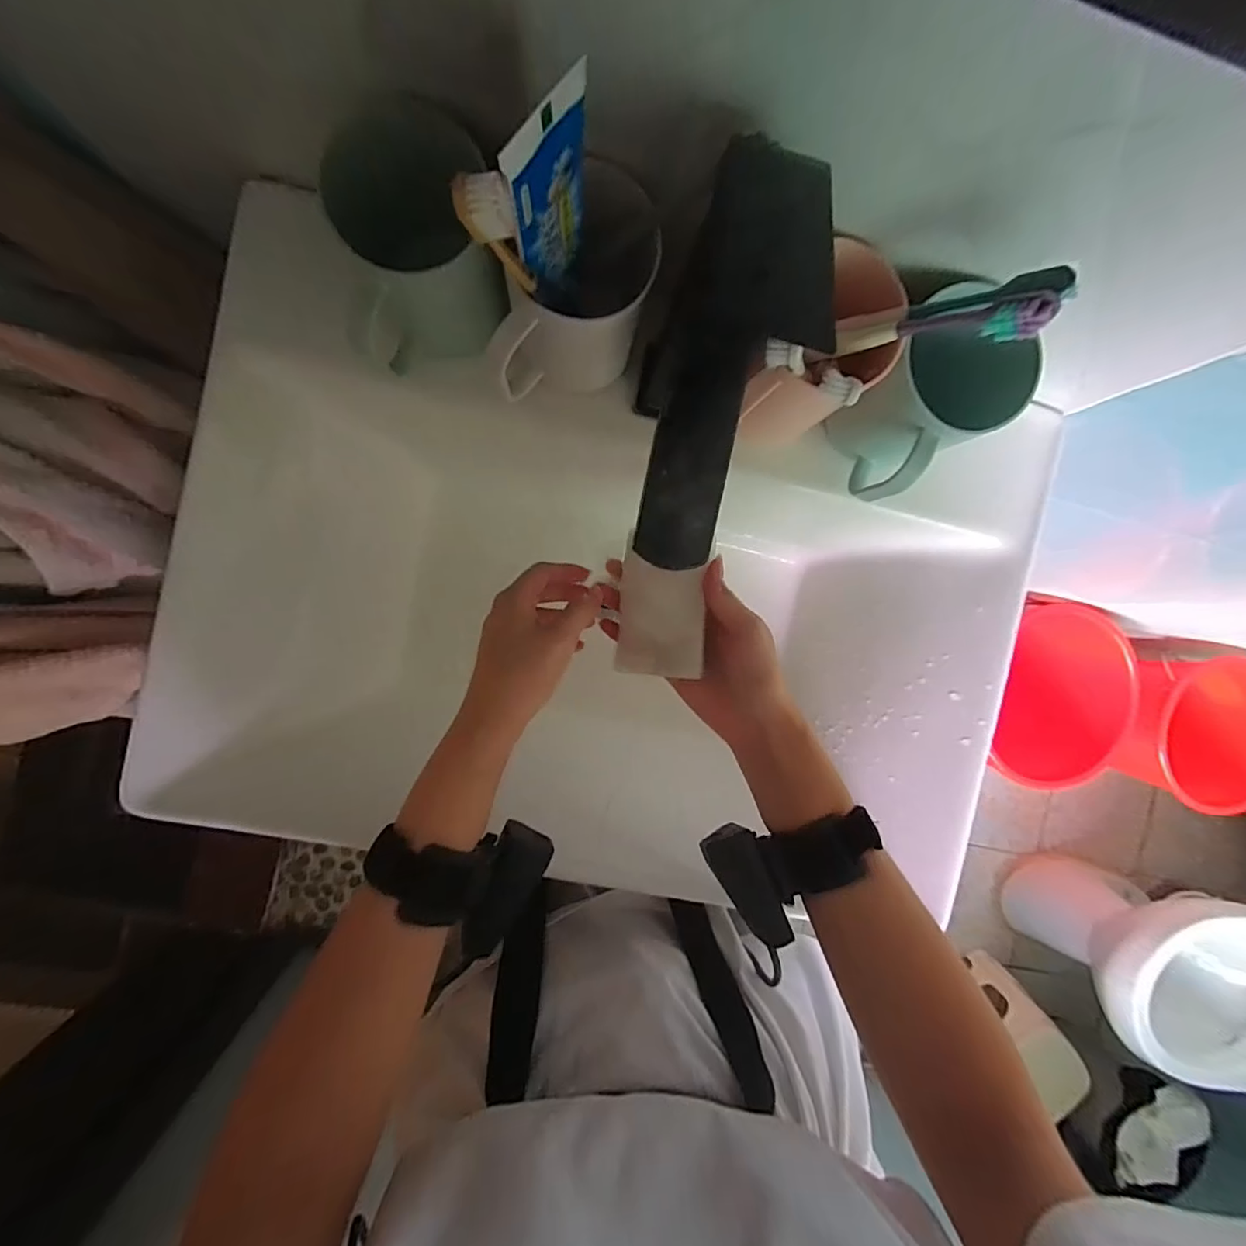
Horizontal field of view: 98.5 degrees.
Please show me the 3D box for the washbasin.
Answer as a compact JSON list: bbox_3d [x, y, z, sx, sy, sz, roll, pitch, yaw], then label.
[{"bbox_3d":[-0.015,0.008,0.467,0.591,0.192,0.402,11,91,-8],"label":"washbasin"}]

